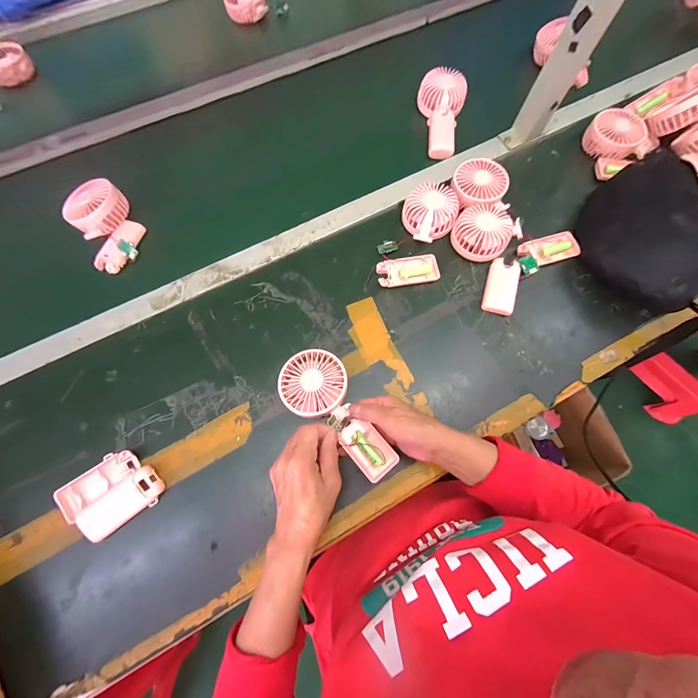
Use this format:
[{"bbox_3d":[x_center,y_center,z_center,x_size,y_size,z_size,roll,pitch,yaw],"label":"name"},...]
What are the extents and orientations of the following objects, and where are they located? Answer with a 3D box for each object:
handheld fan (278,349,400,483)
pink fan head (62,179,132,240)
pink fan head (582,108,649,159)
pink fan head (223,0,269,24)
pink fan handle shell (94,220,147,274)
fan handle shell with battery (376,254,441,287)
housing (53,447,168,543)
[{"bbox_3d":[-0.015,0.082,0.381,0.081,0.029,0.182,-38,84,-10],"label":"handheld fan"},{"bbox_3d":[-0.399,-0.222,0.479,0.086,0.034,0.086,41,77,11],"label":"pink fan head"},{"bbox_3d":[0.488,-0.392,0.551,0.093,0.050,0.093,0,73,0],"label":"pink fan head"},{"bbox_3d":[-0.228,-0.762,0.663,0.088,0.040,0.088,-11,73,-3],"label":"pink fan head"},{"bbox_3d":[-0.363,-0.166,0.476,0.047,0.033,0.096,27,75,8],"label":"pink fan handle shell"},{"bbox_3d":[0.095,-0.126,0.481,0.097,0.010,0.043,-8,73,-2],"label":"fan handle shell with battery"},{"bbox_3d":[-0.292,0.178,0.373,0.101,0.031,0.081,-39,77,-11],"label":"housing"}]

